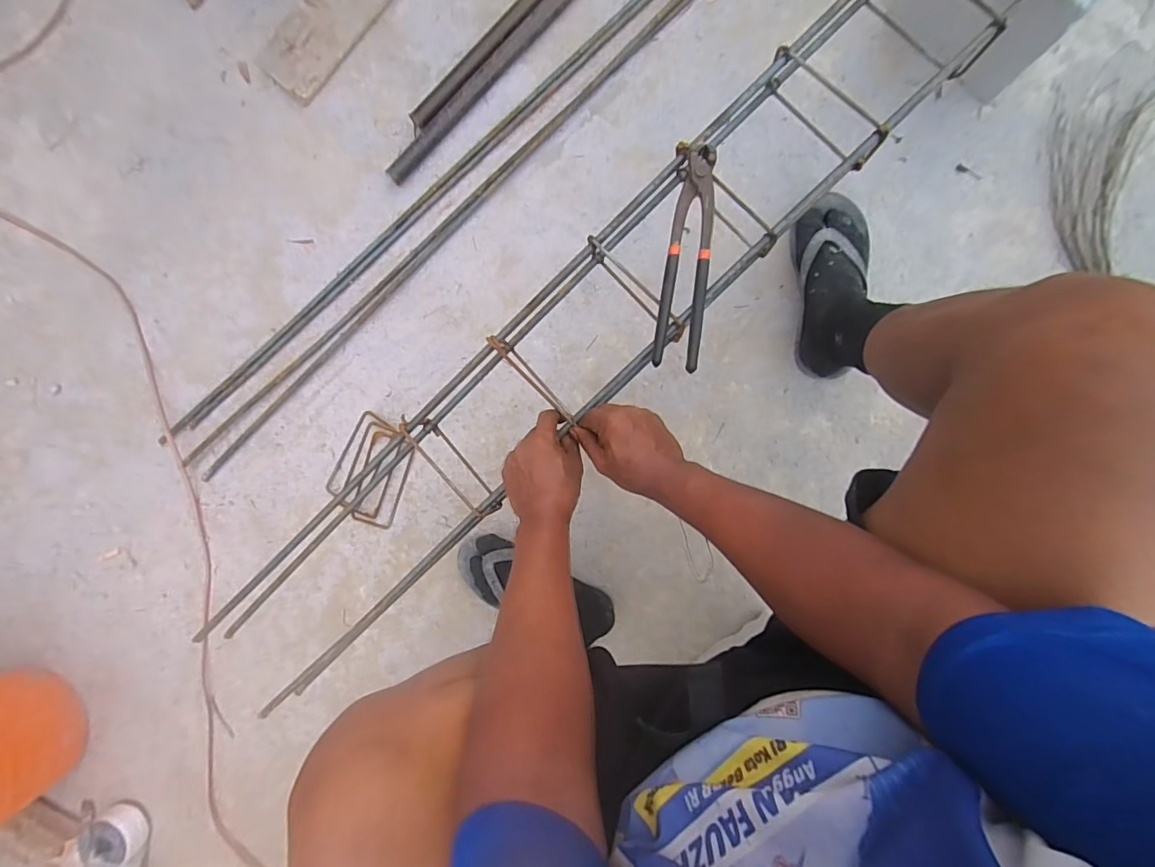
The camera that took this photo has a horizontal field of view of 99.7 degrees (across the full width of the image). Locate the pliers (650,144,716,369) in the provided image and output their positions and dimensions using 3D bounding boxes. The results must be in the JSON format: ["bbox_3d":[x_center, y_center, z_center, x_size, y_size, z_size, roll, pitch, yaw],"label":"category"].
[{"bbox_3d":[0.114,-0.178,0.494,0.045,0.018,0.221,8,91,7],"label":"pliers"}]

